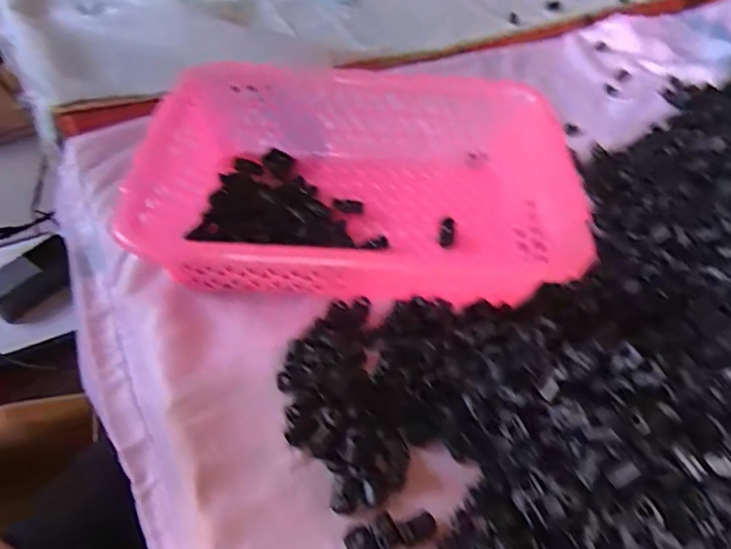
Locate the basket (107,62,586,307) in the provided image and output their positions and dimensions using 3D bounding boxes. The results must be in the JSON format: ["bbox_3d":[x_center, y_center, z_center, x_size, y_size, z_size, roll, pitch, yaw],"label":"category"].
[{"bbox_3d":[-0.003,-0.075,0.428,0.301,0.073,0.221,5,49,0],"label":"basket"}]

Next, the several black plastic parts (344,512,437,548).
[{"bbox_3d":[0.014,0.137,0.292,0.048,0.007,0.019,-16,53,-17],"label":"several black plastic parts"}]

